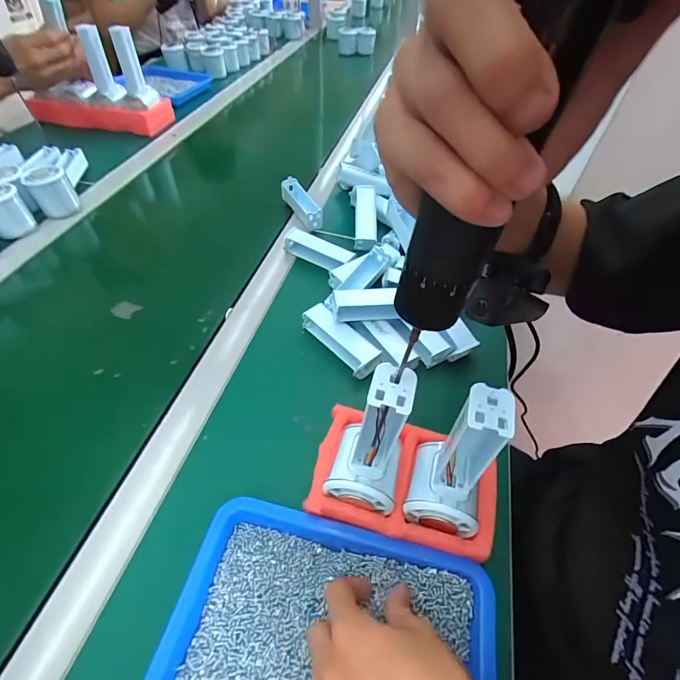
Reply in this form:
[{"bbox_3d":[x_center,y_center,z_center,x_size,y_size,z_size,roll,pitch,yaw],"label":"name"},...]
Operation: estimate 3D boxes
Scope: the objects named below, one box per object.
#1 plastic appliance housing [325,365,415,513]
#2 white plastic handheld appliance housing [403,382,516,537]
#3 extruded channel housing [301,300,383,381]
[{"bbox_3d":[0.022,0.072,0.276,0.048,0.141,0.056,14,51,8],"label":"plastic appliance housing"},{"bbox_3d":[0.083,0.084,0.266,0.050,0.124,0.055,17,51,10],"label":"white plastic handheld appliance housing"},{"bbox_3d":[0.002,-0.003,0.442,0.037,0.026,0.100,-32,59,-26],"label":"extruded channel housing"}]

